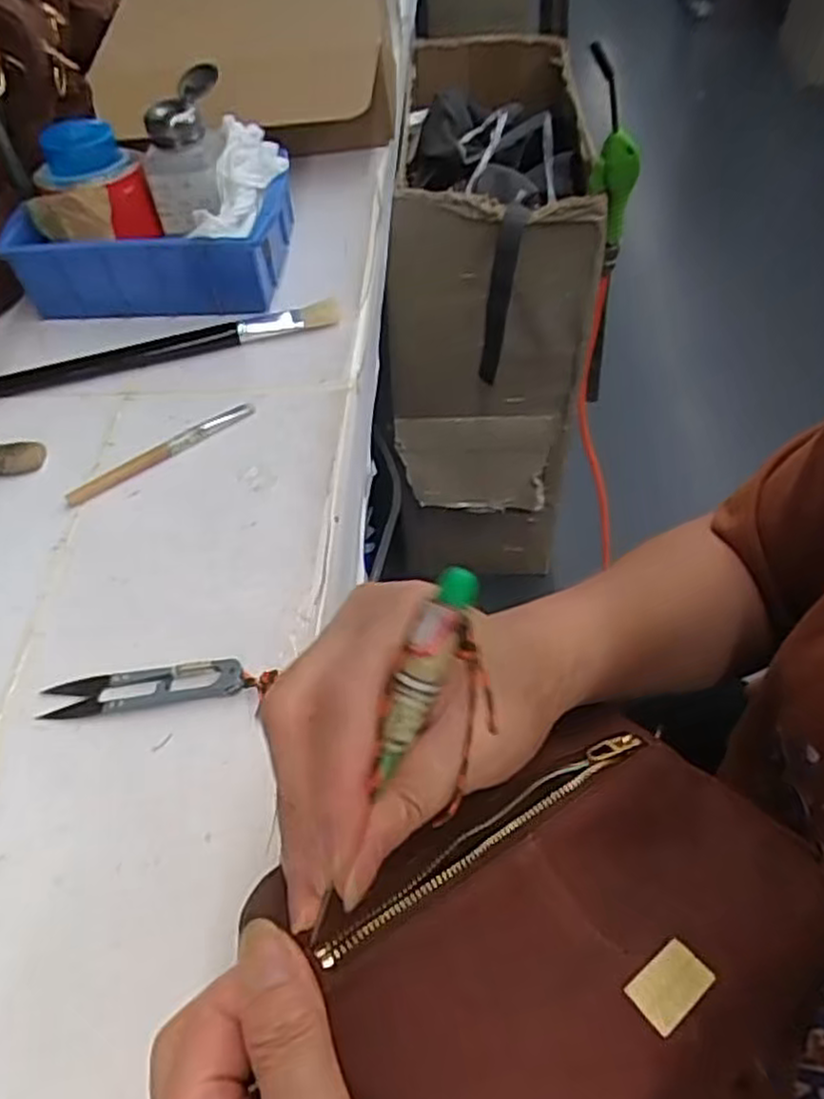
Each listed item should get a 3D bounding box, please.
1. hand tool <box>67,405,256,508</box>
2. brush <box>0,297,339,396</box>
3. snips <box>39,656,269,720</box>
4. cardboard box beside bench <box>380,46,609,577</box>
[{"bbox_3d":[-0.158,-0.062,0.477,0.127,0.007,0.011,-32,57,-18],"label":"hand tool"},{"bbox_3d":[-0.176,-0.142,0.532,0.252,0.013,0.019,-15,53,-8],"label":"brush"},{"bbox_3d":[-0.128,0.067,0.373,0.114,0.009,0.023,-5,53,1],"label":"snips"},{"bbox_3d":[0.097,-0.325,1.128,0.241,0.621,0.476,-2,52,2],"label":"cardboard box beside bench"}]

